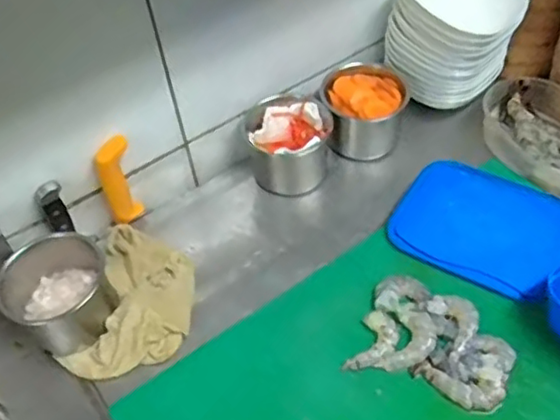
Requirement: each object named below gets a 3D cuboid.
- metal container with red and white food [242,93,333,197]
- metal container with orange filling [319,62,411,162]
[{"bbox_3d":[0.012,-0.085,0.883,0.110,0.108,0.115,5,50,10],"label":"metal container with red and white food"},{"bbox_3d":[0.124,-0.149,0.915,0.120,0.096,0.116,0,50,6],"label":"metal container with orange filling"}]

